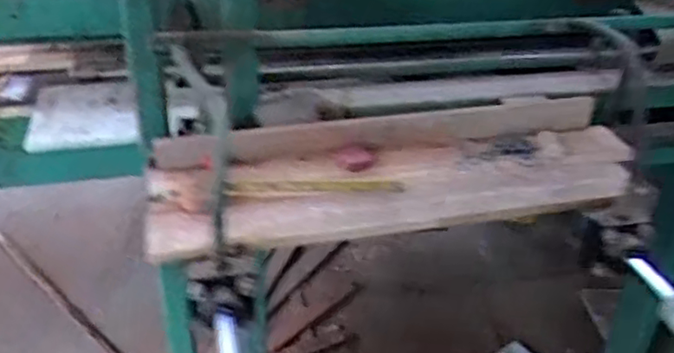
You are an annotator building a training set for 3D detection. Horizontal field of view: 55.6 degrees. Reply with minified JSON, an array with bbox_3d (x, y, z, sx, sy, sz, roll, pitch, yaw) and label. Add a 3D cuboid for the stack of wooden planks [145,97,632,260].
[{"bbox_3d":[0.118,-0.025,1.010,0.789,0.063,0.277,-7,31,-16],"label":"stack of wooden planks"}]

